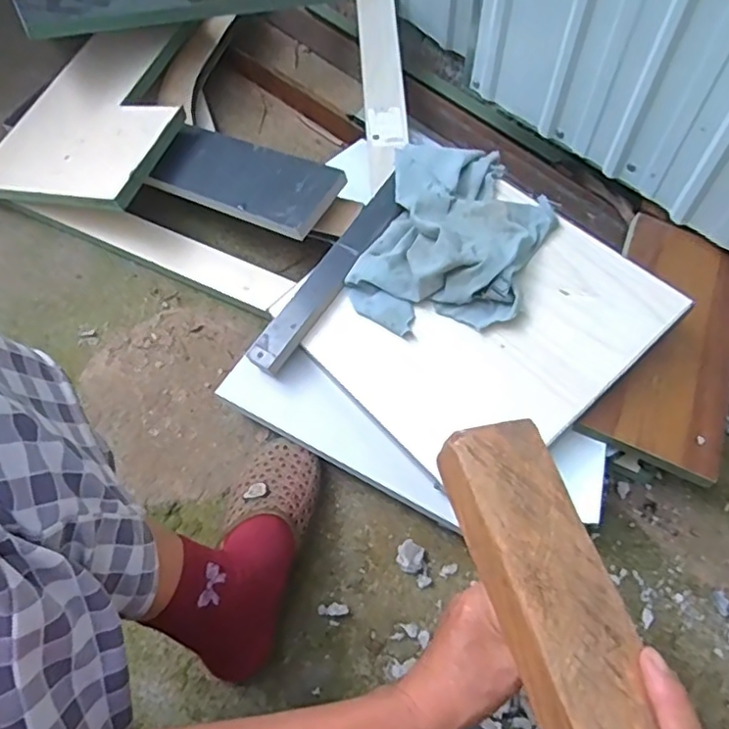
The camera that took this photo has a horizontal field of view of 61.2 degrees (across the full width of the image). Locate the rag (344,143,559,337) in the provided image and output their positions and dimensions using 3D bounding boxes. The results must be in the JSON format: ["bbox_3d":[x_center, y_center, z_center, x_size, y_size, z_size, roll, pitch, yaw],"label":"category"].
[{"bbox_3d":[0.091,-0.136,0.617,0.176,0.055,0.237,16,65,13],"label":"rag"}]

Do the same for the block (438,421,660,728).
[{"bbox_3d":[0.104,0.168,0.269,0.060,0.031,0.303,-12,62,-7],"label":"block"}]

